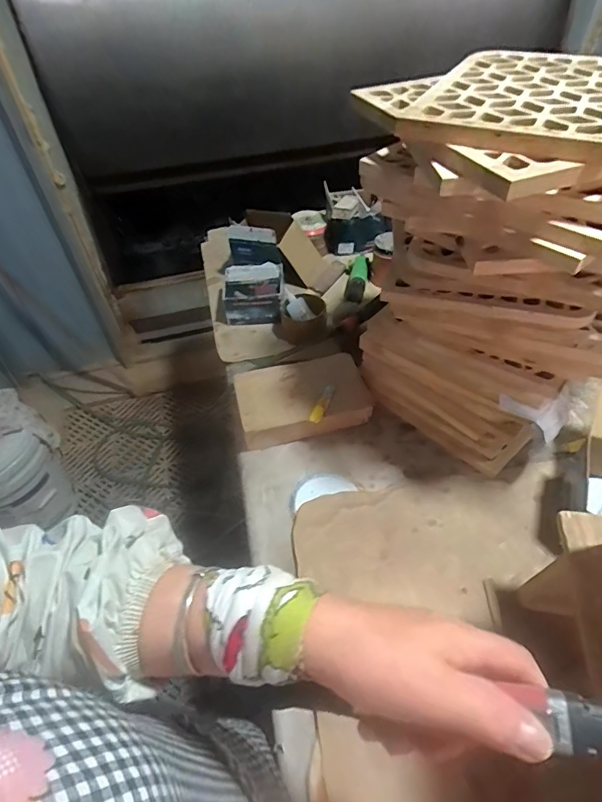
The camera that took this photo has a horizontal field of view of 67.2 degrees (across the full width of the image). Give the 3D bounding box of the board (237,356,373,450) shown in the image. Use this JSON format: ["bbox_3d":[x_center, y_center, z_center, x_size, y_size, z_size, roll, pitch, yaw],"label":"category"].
[{"bbox_3d":[0.003,-0.011,0.822,0.238,0.041,0.145,-11,49,-11],"label":"board"}]

